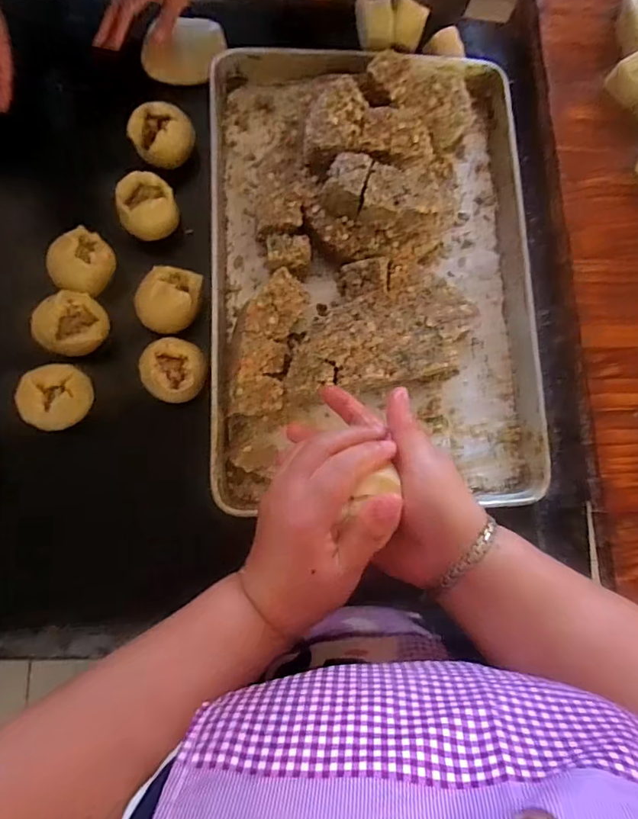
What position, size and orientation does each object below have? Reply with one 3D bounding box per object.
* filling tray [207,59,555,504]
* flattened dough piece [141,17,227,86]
[{"bbox_3d":[0.069,-0.190,0.627,0.398,0.111,0.583,0,80,-8],"label":"filling tray"},{"bbox_3d":[-0.186,-0.503,0.708,0.120,0.076,0.026,-25,45,-34],"label":"flattened dough piece"}]

